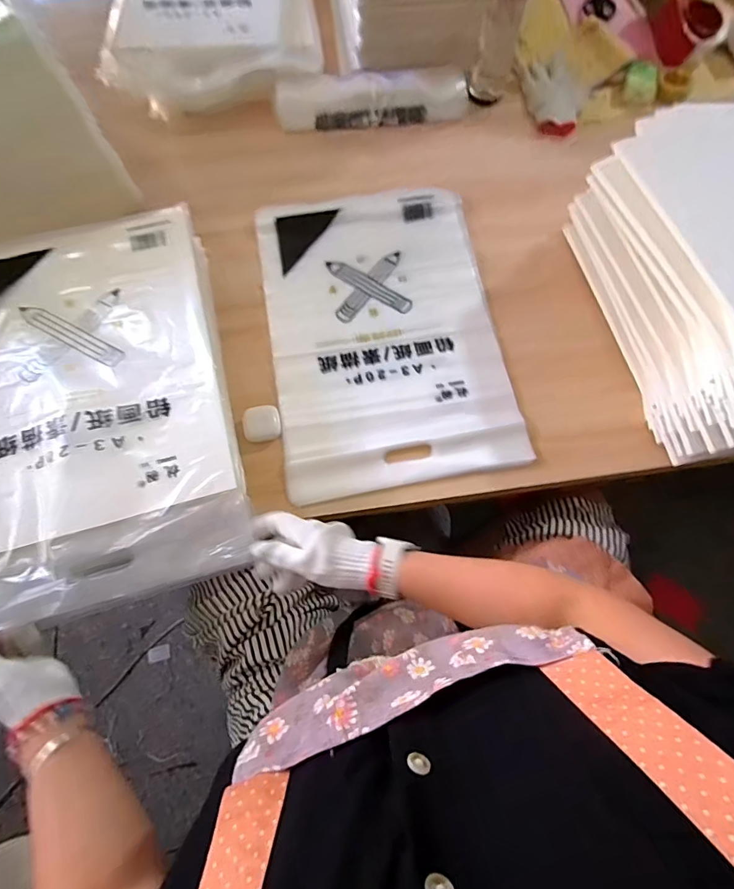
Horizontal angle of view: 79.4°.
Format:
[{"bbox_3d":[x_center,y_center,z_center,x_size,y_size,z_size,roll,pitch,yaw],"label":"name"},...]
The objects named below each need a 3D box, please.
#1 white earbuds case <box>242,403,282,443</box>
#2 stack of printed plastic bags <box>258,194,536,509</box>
[{"bbox_3d":[-0.141,-0.026,0.597,0.048,0.025,0.047,-13,71,-5],"label":"white earbuds case"},{"bbox_3d":[0.020,-0.182,0.662,0.327,0.022,0.487,-10,71,-3],"label":"stack of printed plastic bags"}]

